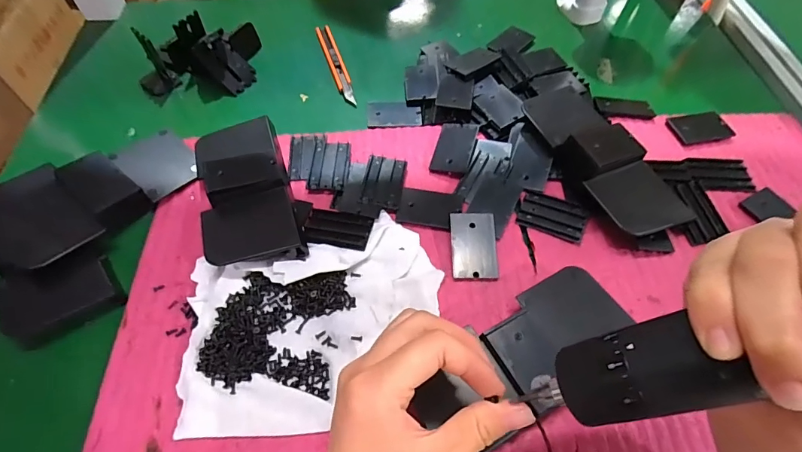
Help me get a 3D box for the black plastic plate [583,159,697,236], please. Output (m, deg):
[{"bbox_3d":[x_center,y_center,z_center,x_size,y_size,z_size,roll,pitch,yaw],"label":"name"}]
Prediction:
[{"bbox_3d":[0.194,-0.022,0.347,0.066,0.004,0.060,-19,66,-17],"label":"black plastic plate"}]

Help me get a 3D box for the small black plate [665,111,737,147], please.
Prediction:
[{"bbox_3d":[0.299,-0.099,0.427,0.060,0.007,0.036,-12,57,-8],"label":"small black plate"}]

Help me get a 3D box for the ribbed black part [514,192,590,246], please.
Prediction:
[{"bbox_3d":[0.130,-0.008,0.365,0.053,0.010,0.033,19,58,12],"label":"ribbed black part"}]

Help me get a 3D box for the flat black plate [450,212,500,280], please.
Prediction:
[{"bbox_3d":[0.060,0.016,0.345,0.037,0.004,0.056,0,70,-2],"label":"flat black plate"}]

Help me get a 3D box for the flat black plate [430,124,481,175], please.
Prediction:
[{"bbox_3d":[0.051,-0.074,0.403,0.035,0.006,0.053,9,66,18],"label":"flat black plate"}]

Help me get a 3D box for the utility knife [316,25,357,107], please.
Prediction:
[{"bbox_3d":[-0.074,-0.186,0.488,0.017,0.007,0.140,-16,58,-11],"label":"utility knife"}]

